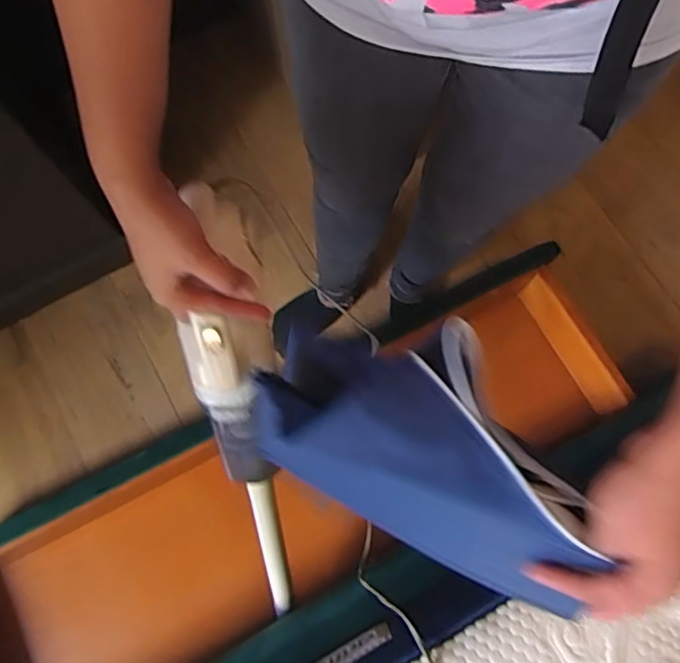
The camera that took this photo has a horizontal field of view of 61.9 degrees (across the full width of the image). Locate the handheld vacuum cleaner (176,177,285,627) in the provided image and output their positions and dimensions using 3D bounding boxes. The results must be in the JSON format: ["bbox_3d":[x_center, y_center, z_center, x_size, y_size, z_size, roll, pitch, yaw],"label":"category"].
[{"bbox_3d":[-0.107,0.156,0.655,0.074,0.592,0.115,-5,37,-2],"label":"handheld vacuum cleaner"}]

